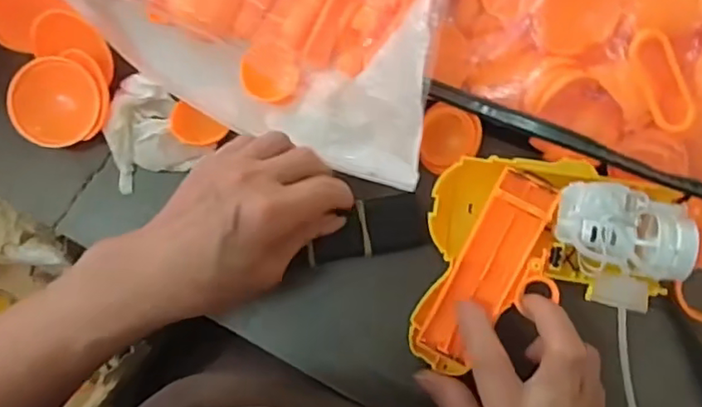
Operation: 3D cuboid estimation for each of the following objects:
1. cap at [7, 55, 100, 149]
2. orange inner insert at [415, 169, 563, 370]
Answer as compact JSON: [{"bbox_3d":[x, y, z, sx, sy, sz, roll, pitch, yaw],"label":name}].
[{"bbox_3d":[-0.184,-0.063,0.368,0.053,0.005,0.054,0,89,-2],"label":"cap"},{"bbox_3d":[0.076,0.035,0.331,0.034,0.017,0.108,31,95,8],"label":"orange inner insert"}]

